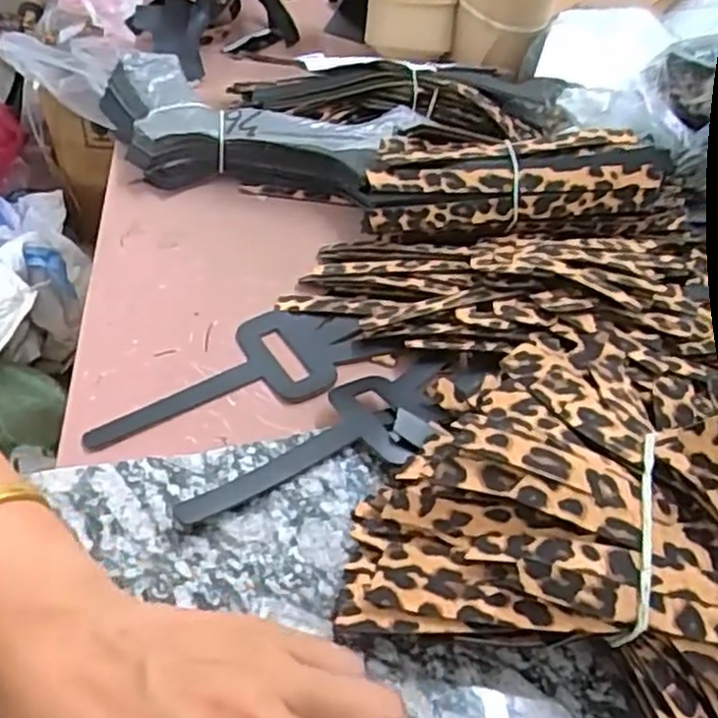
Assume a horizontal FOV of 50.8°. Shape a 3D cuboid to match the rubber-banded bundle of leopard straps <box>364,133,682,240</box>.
[{"bbox_3d":[0.108,-0.109,0.469,0.214,0.038,0.061,-8,52,-10],"label":"rubber-banded bundle of leopard straps"}]

